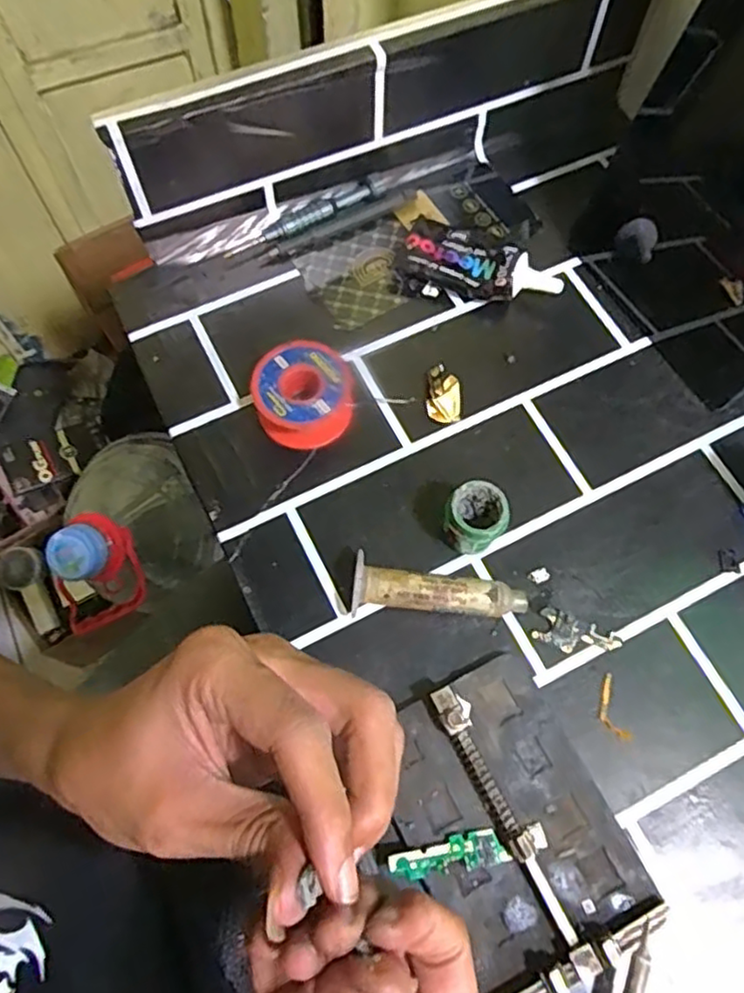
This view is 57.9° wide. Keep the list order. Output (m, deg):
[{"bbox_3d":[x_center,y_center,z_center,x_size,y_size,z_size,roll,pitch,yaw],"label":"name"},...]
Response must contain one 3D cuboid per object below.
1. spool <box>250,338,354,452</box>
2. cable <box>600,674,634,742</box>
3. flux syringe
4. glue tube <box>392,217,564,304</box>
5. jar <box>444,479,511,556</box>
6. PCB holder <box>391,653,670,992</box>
[{"bbox_3d":[-0.038,-0.056,0.376,0.054,0.026,0.052,0,67,0],"label":"spool"},{"bbox_3d":[0.116,0.102,0.326,0.012,0.004,0.031,-11,68,-7],"label":"cable"},{"bbox_3d":[0.033,0.047,0.340,0.087,0.021,0.025,1,67,0],"label":"flux syringe"},{"bbox_3d":[0.065,-0.140,0.414,0.098,0.026,0.049,19,68,8],"label":"glue tube"},{"bbox_3d":[0.052,0.012,0.345,0.030,0.035,0.029,0,67,0],"label":"jar"},{"bbox_3d":[0.060,0.145,0.299,0.084,0.017,0.125,-27,70,-11],"label":"PCB holder"}]

